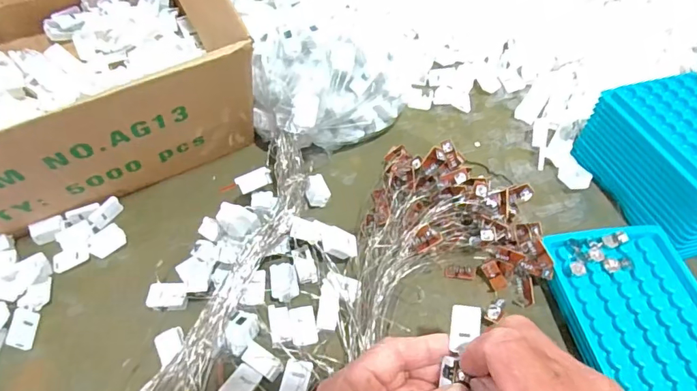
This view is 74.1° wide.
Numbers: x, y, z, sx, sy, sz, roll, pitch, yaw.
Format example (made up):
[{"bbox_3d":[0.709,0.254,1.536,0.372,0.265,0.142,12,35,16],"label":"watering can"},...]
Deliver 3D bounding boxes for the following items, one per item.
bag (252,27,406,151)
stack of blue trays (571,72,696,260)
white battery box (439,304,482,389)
[{"bbox_3d":[-0.022,-0.097,0.421,0.131,0.091,0.090,-30,59,-21],"label":"bag"},{"bbox_3d":[0.275,-0.024,0.376,0.101,0.068,0.147,-12,54,-9],"label":"stack of blue trays"},{"bbox_3d":[0.066,0.087,0.270,0.017,0.008,0.046,13,77,9],"label":"white battery box"}]

